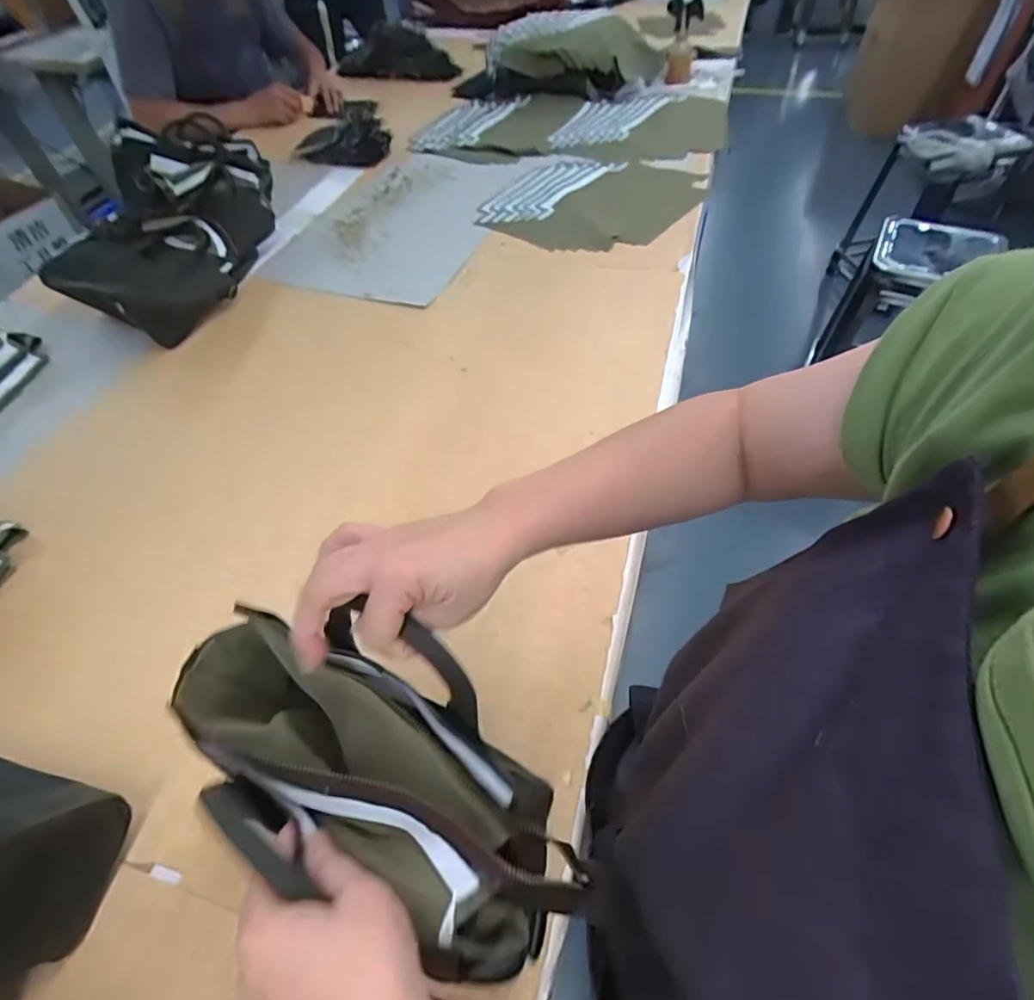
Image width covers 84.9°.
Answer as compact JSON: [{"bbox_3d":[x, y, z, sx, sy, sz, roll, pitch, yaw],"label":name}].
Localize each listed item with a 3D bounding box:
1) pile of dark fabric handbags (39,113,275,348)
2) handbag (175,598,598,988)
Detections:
[{"bbox_3d":[-0.606,-0.478,0.985,0.270,0.178,0.441,4,52,6],"label":"pile of dark fabric handbags"},{"bbox_3d":[-0.096,0.160,0.358,0.284,0.124,0.134,22,56,22],"label":"handbag"}]

